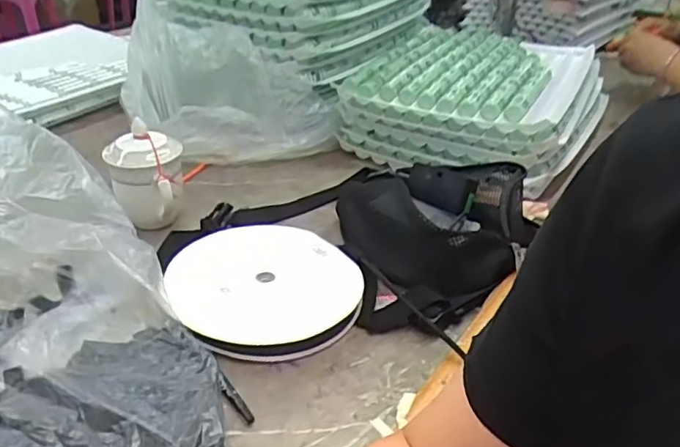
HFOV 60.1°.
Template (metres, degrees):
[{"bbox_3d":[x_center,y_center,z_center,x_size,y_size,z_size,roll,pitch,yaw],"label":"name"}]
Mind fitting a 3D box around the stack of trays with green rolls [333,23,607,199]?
[{"bbox_3d":[0.233,-0.215,0.972,0.339,0.108,0.441,19,35,25],"label":"stack of trays with green rolls"}]

